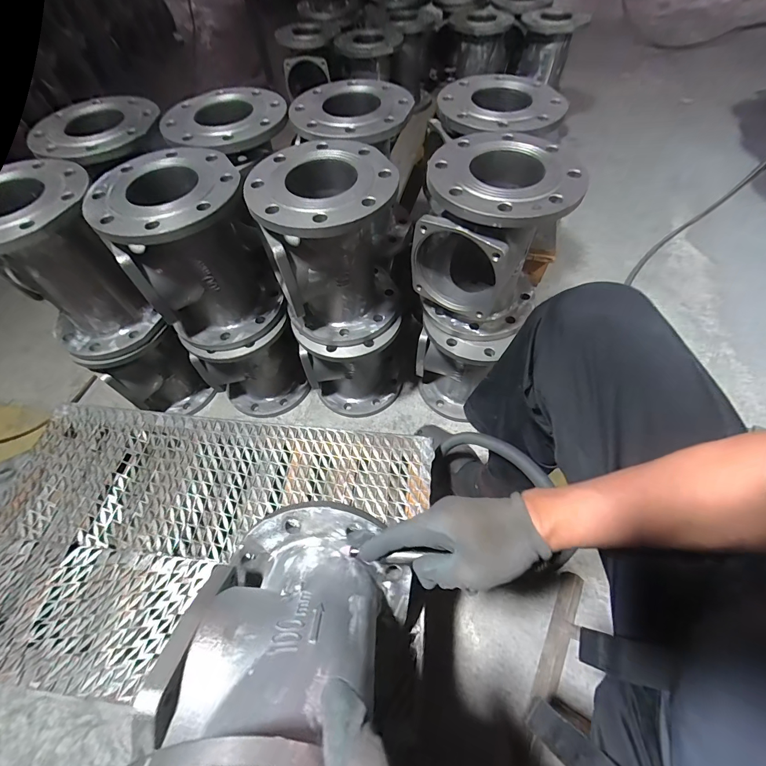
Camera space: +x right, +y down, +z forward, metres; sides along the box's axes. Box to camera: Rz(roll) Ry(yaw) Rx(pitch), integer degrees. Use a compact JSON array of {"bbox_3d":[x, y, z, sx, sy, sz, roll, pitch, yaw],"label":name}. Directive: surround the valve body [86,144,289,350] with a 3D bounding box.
[{"bbox_3d":[-0.315,-0.216,0.629,0.207,0.249,0.211,-31,62,-17],"label":"valve body"}]

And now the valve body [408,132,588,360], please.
[{"bbox_3d":[0.170,-0.218,0.611,0.209,0.262,0.233,26,62,17],"label":"valve body"}]

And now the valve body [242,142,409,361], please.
[{"bbox_3d":[-0.083,-0.217,0.621,0.210,0.261,0.226,-14,59,-7],"label":"valve body"}]

